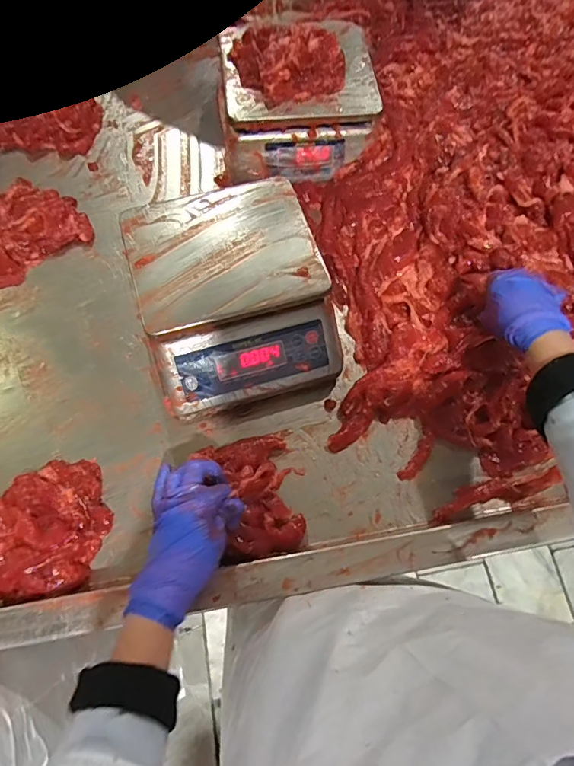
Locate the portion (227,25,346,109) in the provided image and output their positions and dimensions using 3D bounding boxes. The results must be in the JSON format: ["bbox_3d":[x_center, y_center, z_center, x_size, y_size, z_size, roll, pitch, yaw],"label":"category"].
[{"bbox_3d":[0.003,-0.459,0.644,0.142,0.047,0.116,-20,72,-8],"label":"portion"}]

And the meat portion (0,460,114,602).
[{"bbox_3d":[-0.279,0.167,0.509,0.143,0.043,0.140,0,70,-1],"label":"meat portion"}]

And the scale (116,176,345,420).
[{"bbox_3d":[-0.067,-0.112,0.575,0.222,0.098,0.259,-16,71,-6],"label":"scale"}]

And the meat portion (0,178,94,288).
[{"bbox_3d":[-0.398,-0.234,0.674,0.169,0.029,0.142,-36,75,-12],"label":"meat portion"}]

